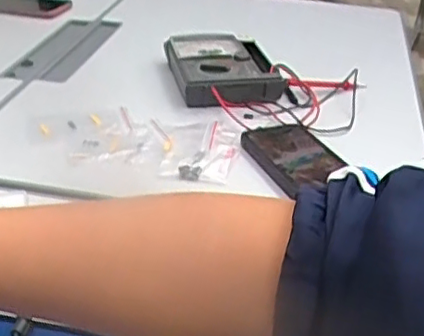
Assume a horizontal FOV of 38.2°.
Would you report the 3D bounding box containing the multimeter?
[{"bbox_3d":[0.014,-0.130,0.797,0.127,0.042,0.167,-6,32,-12],"label":"multimeter"}]

